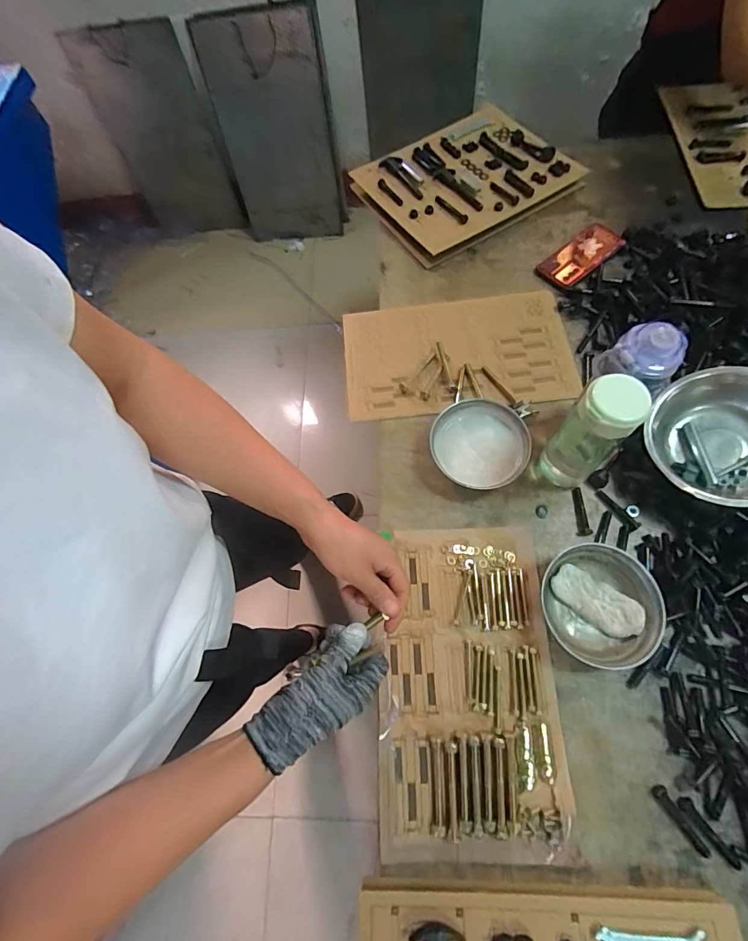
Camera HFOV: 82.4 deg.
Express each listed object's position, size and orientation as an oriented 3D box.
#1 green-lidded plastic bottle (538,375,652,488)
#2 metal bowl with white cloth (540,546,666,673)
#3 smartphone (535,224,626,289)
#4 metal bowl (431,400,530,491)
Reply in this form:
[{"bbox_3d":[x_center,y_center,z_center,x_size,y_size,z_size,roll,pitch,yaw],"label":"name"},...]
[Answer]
[{"bbox_3d":[0.272,-0.035,0.556,0.068,0.193,0.064,-3,68,6],"label":"green-lidded plastic bottle"},{"bbox_3d":[0.294,0.174,0.552,0.131,0.052,0.140,-3,68,6],"label":"metal bowl with white cloth"},{"bbox_3d":[0.396,-0.413,0.814,0.181,0.010,0.079,-42,69,-11],"label":"smartphone"},{"bbox_3d":[0.161,-0.034,0.658,0.142,0.046,0.142,-3,68,6],"label":"metal bowl"}]

